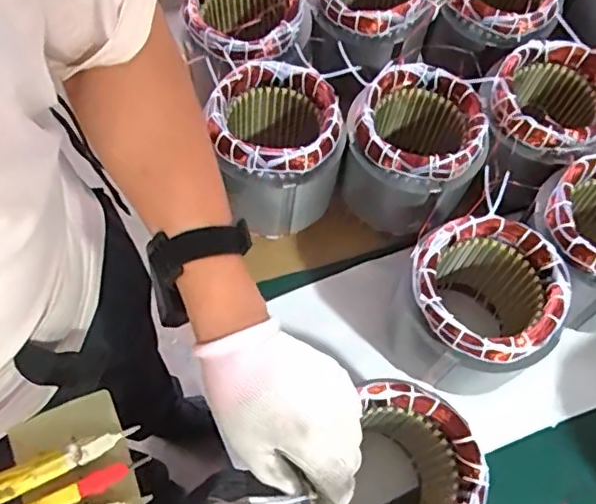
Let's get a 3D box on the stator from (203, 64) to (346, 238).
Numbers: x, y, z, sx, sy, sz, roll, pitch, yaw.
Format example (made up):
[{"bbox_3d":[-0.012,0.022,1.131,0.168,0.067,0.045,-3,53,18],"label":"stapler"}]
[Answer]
[{"bbox_3d":[-0.017,-0.116,0.666,0.135,0.155,0.147,0,66,2],"label":"stator"}]

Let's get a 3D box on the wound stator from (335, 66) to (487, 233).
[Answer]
[{"bbox_3d":[0.133,-0.113,0.677,0.149,0.148,0.141,28,70,14],"label":"wound stator"}]

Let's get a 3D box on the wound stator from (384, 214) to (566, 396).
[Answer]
[{"bbox_3d":[0.173,0.059,0.603,0.149,0.165,0.138,-1,66,2],"label":"wound stator"}]

